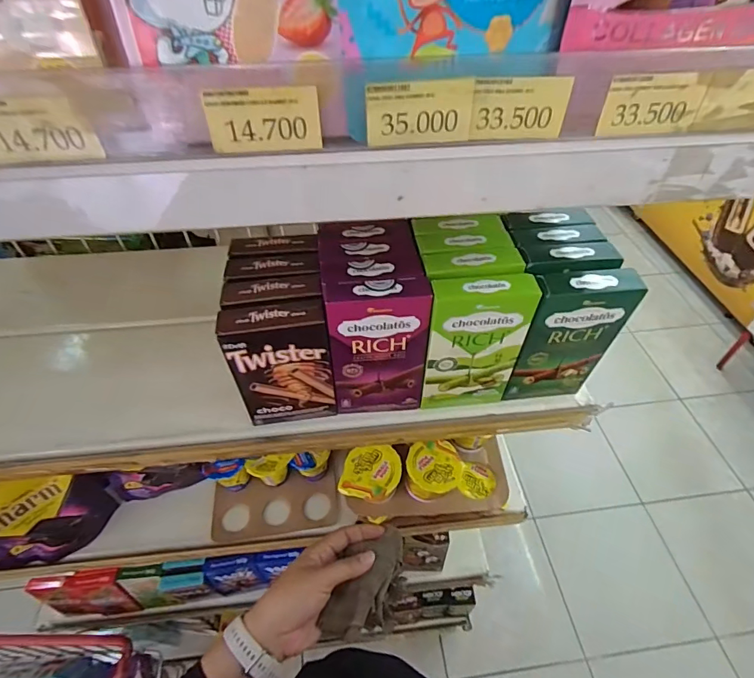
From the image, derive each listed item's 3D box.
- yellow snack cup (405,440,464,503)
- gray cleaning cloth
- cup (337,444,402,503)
[{"bbox_3d":[0.079,0.189,0.614,0.073,0.071,0.068,0,47,0],"label":"yellow snack cup"},{"bbox_3d":[0.000,0.260,0.462,0.061,0.034,0.122,25,50,22],"label":"gray cleaning cloth"},{"bbox_3d":[-0.007,0.192,0.601,0.074,0.065,0.070,0,47,0],"label":"cup"}]

